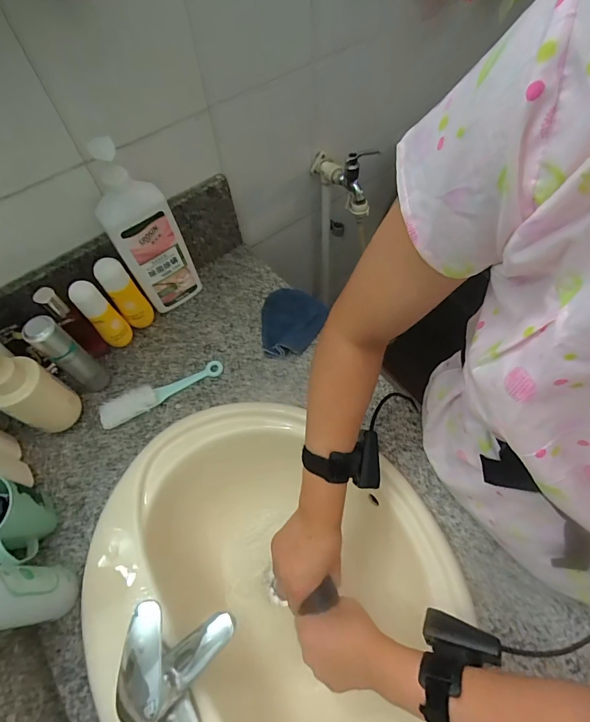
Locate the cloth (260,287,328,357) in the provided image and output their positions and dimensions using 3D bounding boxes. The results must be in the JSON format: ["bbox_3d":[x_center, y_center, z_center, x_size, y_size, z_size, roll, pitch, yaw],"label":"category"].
[{"bbox_3d":[-0.013,-0.066,0.682,0.110,0.023,0.132,22,64,14],"label":"cloth"}]

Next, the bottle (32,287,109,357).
[{"bbox_3d":[-0.340,-0.057,0.604,0.038,0.139,0.034,39,69,21],"label":"bottle"}]

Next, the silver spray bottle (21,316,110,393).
[{"bbox_3d":[-0.337,-0.004,0.582,0.051,0.173,0.045,32,67,18],"label":"silver spray bottle"}]

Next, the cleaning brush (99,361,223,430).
[{"bbox_3d":[-0.212,0.044,0.624,0.197,0.027,0.050,-24,63,-10],"label":"cleaning brush"}]

